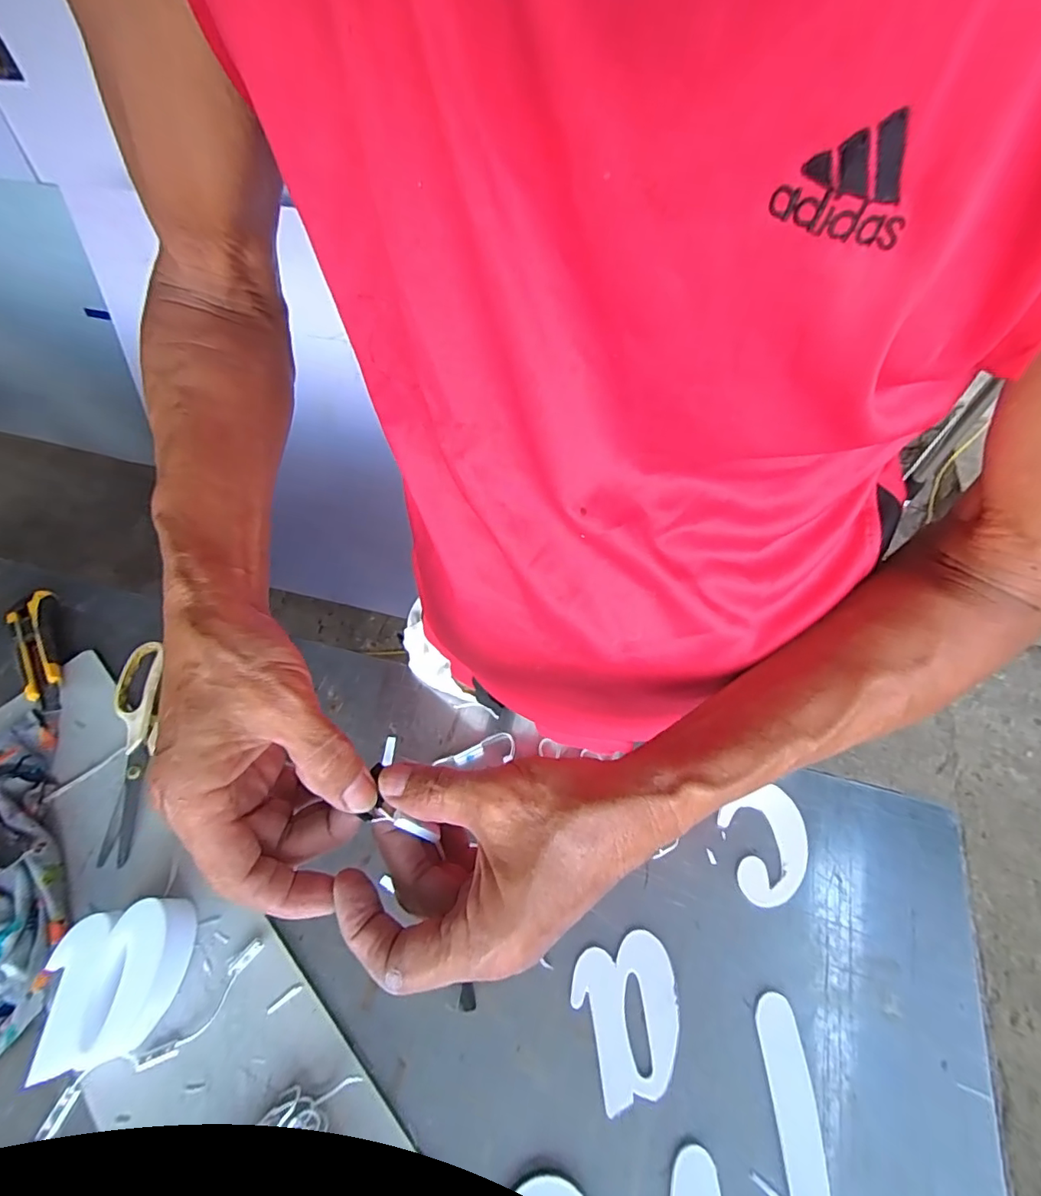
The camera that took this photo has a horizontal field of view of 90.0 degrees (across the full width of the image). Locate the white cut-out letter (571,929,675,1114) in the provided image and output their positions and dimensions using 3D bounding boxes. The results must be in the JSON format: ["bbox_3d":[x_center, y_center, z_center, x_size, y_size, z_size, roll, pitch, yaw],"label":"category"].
[{"bbox_3d":[0.077,0.285,0.357,0.070,0.004,0.084,-15,58,-7],"label":"white cut-out letter"}]

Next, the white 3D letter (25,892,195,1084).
[{"bbox_3d":[-0.276,0.263,0.357,0.074,0.045,0.083,-15,59,-7],"label":"white 3D letter"}]

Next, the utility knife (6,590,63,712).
[{"bbox_3d":[-0.475,0.055,0.514,0.037,0.025,0.151,-28,60,-17],"label":"utility knife"}]

